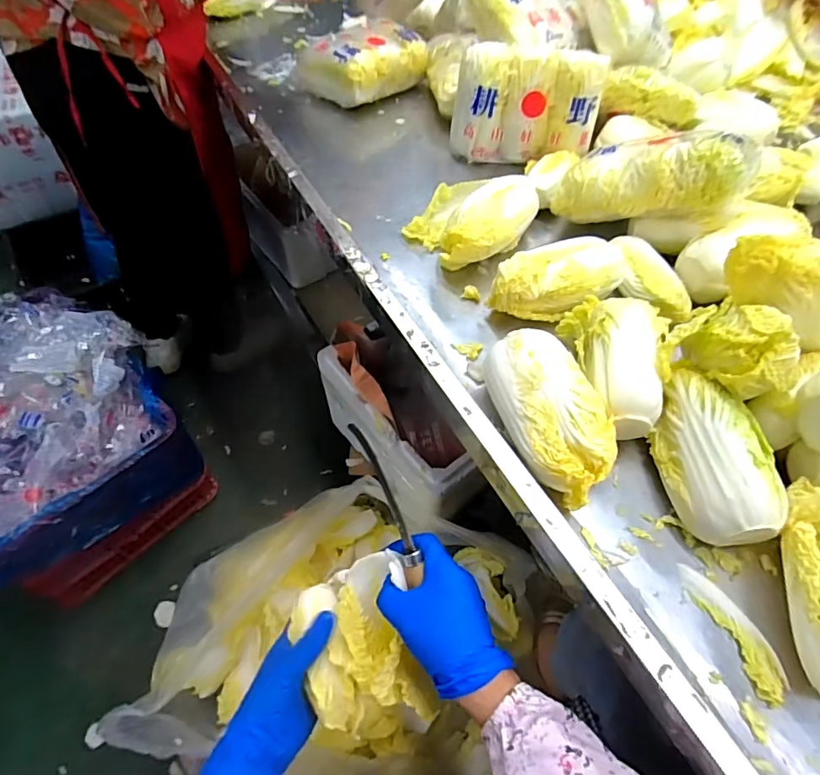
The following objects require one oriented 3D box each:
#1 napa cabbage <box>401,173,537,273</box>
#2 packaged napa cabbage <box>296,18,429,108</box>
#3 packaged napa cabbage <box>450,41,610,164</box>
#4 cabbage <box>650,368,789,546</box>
[{"bbox_3d":[0.075,-0.208,0.585,0.119,0.057,0.159,37,62,21],"label":"napa cabbage"},{"bbox_3d":[-0.074,-0.520,0.781,0.170,0.068,0.138,-38,64,-25],"label":"packaged napa cabbage"},{"bbox_3d":[0.154,-0.369,0.656,0.188,0.129,0.049,6,55,2],"label":"packaged napa cabbage"},{"bbox_3d":[0.243,0.054,0.394,0.064,0.057,0.139,-2,55,-3],"label":"cabbage"}]

